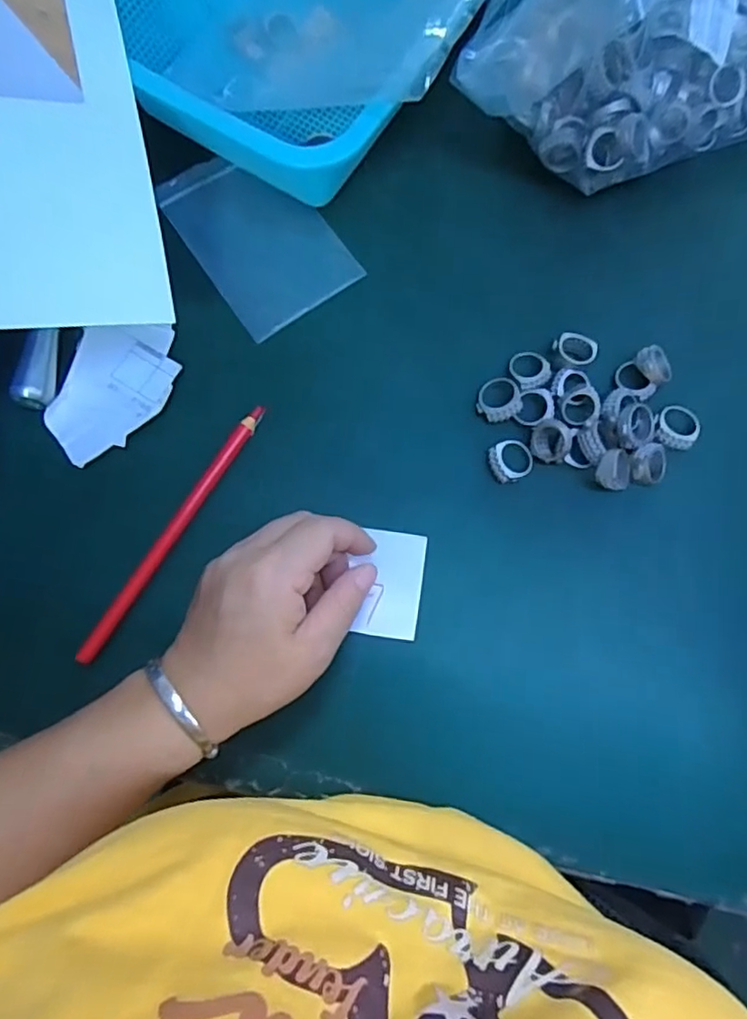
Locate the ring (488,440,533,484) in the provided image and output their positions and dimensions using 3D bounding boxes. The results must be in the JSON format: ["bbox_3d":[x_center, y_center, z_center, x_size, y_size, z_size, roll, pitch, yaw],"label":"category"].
[{"bbox_3d":[0.077,-0.028,0.343,0.024,0.005,0.023,0,79,0],"label":"ring"}]

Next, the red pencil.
[{"bbox_3d":[-0.108,0.011,0.336,0.009,0.011,0.163,31,80,6],"label":"red pencil"}]

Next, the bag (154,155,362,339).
[{"bbox_3d":[-0.071,-0.168,0.376,0.078,0.005,0.116,-34,83,-9],"label":"bag"}]

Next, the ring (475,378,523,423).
[{"bbox_3d":[0.071,-0.064,0.350,0.024,0.008,0.026,0,79,0],"label":"ring"}]

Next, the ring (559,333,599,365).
[{"bbox_3d":[0.118,-0.092,0.354,0.022,0.010,0.017,16,79,3],"label":"ring"}]

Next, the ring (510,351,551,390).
[{"bbox_3d":[0.092,-0.082,0.354,0.022,0.004,0.024,0,79,0],"label":"ring"}]

